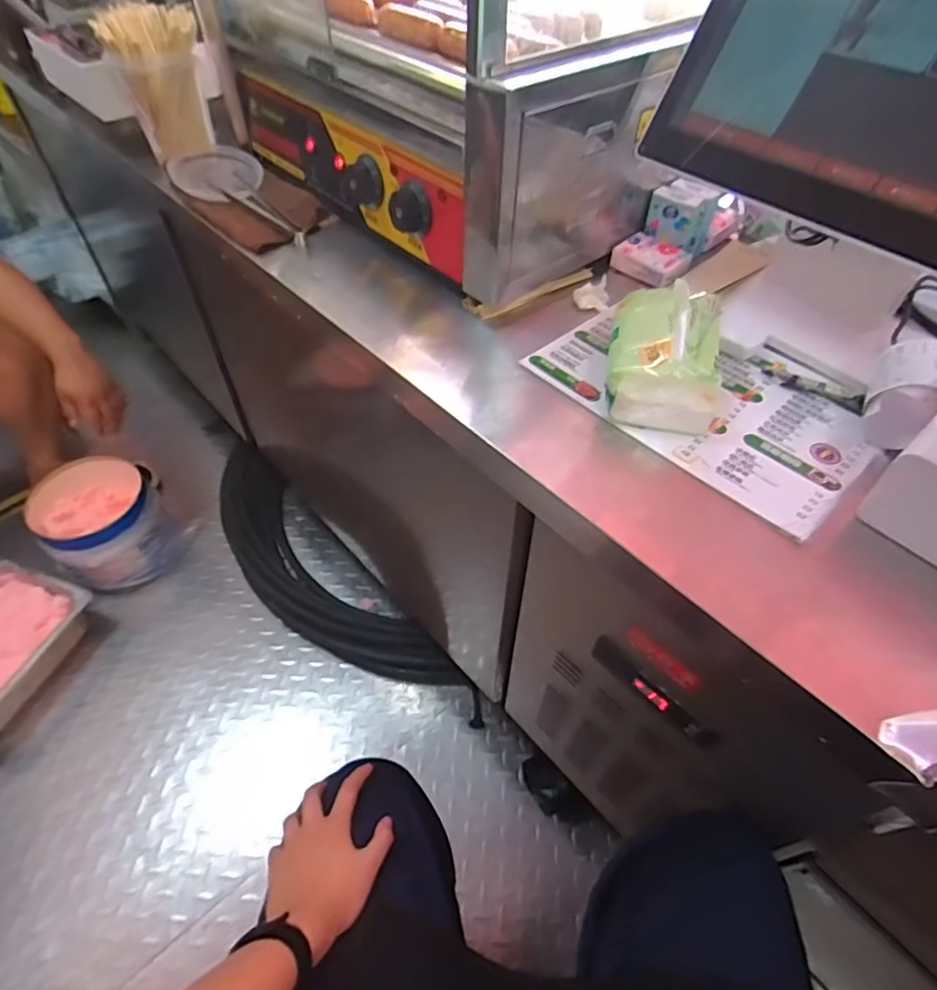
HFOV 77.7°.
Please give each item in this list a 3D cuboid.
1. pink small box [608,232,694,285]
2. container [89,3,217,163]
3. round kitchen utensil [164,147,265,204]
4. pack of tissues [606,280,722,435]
[{"bbox_3d":[0.211,-0.276,0.680,0.082,0.024,0.055,35,57,25],"label":"pink small box"},{"bbox_3d":[-0.425,-0.575,0.811,0.114,0.151,0.129,-16,52,-15],"label":"container"},{"bbox_3d":[-0.342,-0.440,0.794,0.114,0.030,0.127,-16,52,-15],"label":"round kitchen utensil"},{"bbox_3d":[0.176,-0.124,0.523,0.097,0.084,0.123,10,50,7],"label":"pack of tissues"}]

